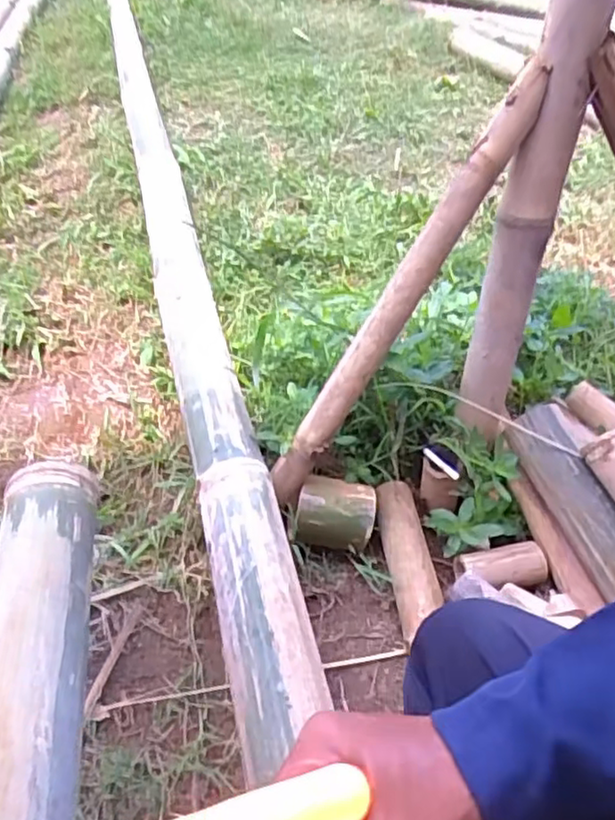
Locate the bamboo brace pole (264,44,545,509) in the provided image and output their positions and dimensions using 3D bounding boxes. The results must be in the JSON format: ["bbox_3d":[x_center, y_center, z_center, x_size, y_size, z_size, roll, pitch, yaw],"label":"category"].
[{"bbox_3d":[0.091,-0.107,0.664,0.041,0.489,0.032,13,28,-39],"label":"bamboo brace pole"}]

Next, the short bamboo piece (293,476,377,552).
[{"bbox_3d":[0.033,0.119,0.774,0.097,0.066,0.069,1,39,-2],"label":"short bamboo piece"}]

